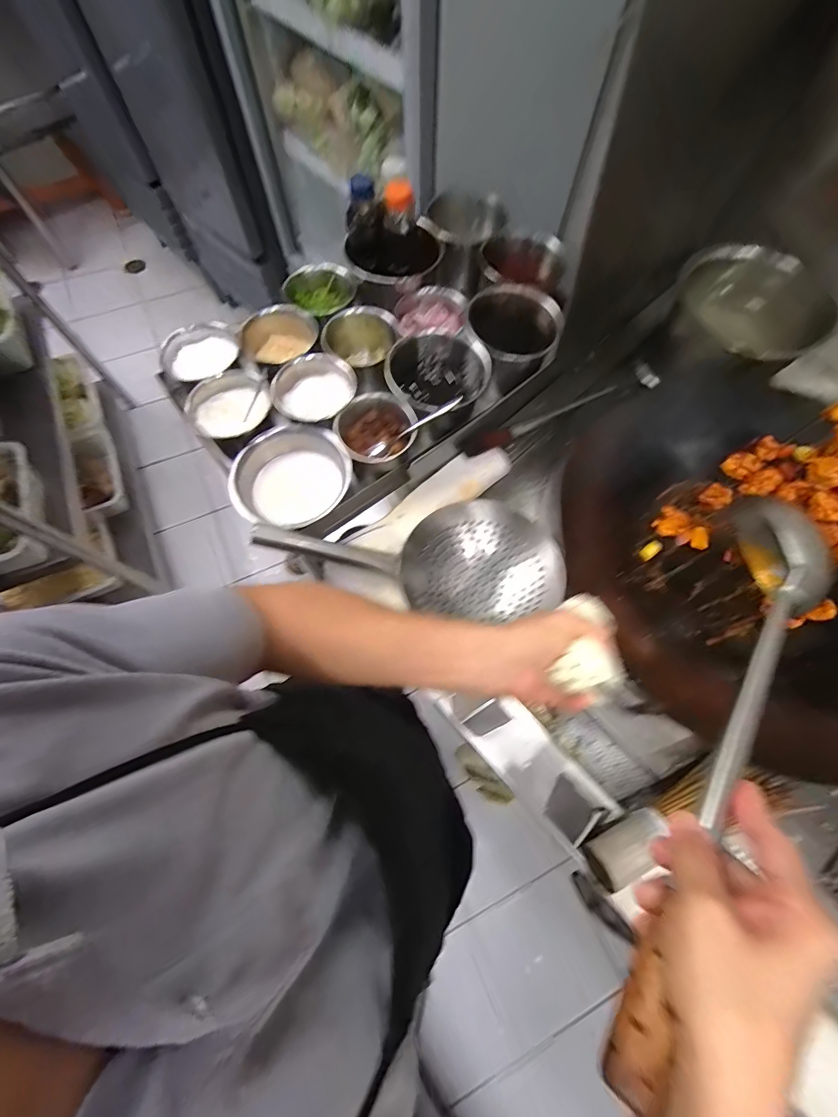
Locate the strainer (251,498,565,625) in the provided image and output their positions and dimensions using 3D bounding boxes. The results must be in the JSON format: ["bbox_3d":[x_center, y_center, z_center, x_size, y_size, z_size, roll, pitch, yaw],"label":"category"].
[{"bbox_3d":[-0.008,-0.006,0.626,0.434,0.085,0.198,4,69,-12],"label":"strainer"}]

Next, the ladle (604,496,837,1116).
[{"bbox_3d":[0.245,0.116,0.328,0.070,0.063,0.482,36,61,12],"label":"ladle"}]

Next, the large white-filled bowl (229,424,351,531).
[{"bbox_3d":[-0.191,-0.112,0.642,0.172,0.082,0.161,0,69,-1],"label":"large white-filled bowl"}]

